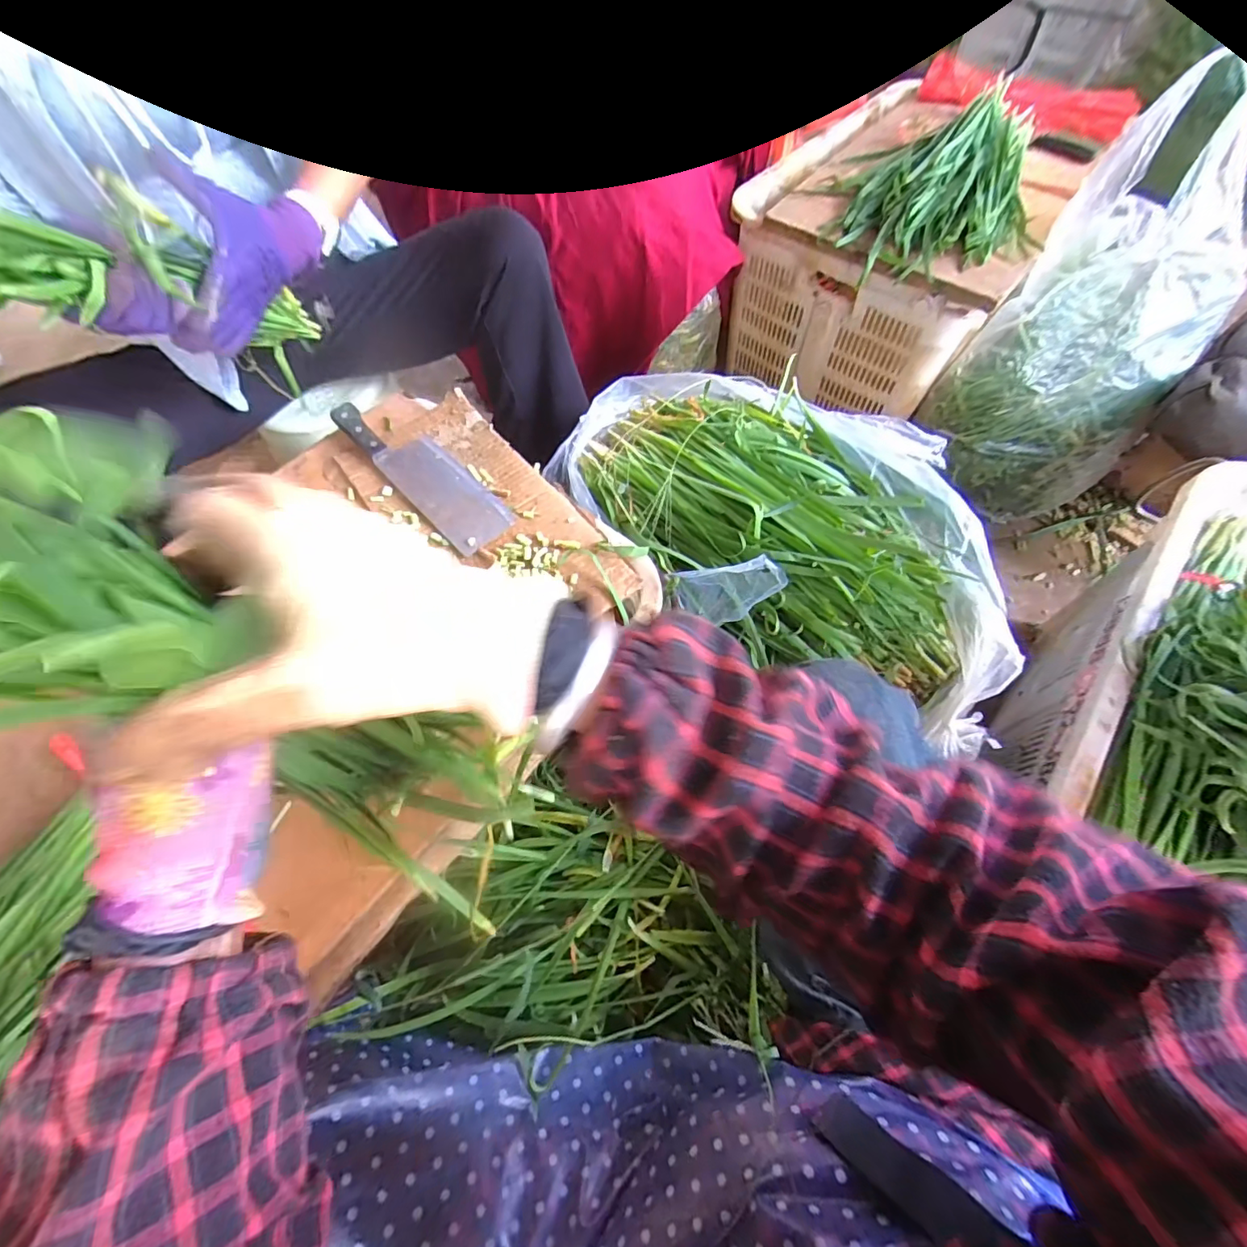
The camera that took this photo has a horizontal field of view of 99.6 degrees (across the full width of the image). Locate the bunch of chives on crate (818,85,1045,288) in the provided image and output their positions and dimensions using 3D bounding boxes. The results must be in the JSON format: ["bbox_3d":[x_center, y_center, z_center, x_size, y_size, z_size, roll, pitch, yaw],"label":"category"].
[{"bbox_3d":[0.465,-0.653,0.769,0.274,0.068,0.397,24,66,12],"label":"bunch of chives on crate"}]

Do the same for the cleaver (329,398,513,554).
[{"bbox_3d":[-0.228,-0.176,0.586,0.069,0.019,0.266,-41,70,-18],"label":"cleaver"}]

